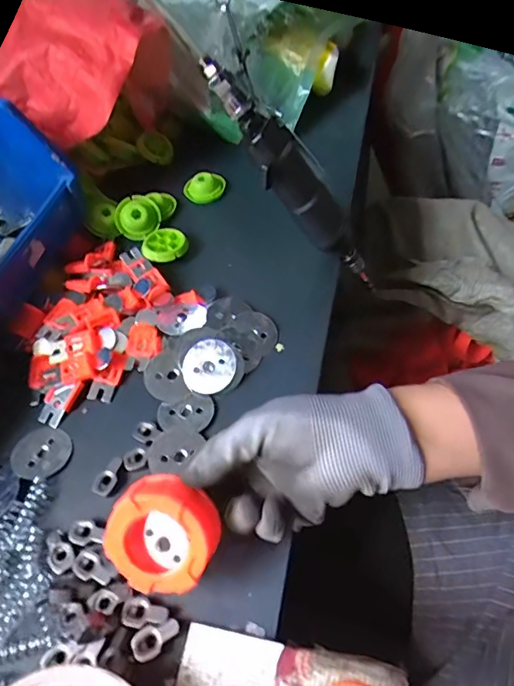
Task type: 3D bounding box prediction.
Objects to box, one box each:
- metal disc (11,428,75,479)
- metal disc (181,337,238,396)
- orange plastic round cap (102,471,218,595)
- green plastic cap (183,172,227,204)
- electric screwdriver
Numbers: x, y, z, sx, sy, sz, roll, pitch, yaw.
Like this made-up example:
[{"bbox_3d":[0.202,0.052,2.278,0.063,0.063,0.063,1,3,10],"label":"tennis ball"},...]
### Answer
[{"bbox_3d":[-0.177,0.089,0.396,0.046,0.004,0.044,-1,50,2],"label":"metal disc"},{"bbox_3d":[-0.040,0.020,0.417,0.046,0.005,0.047,-3,66,7],"label":"metal disc"},{"bbox_3d":[-0.057,0.118,0.298,0.065,0.029,0.065,1,100,8],"label":"orange plastic round cap"},{"bbox_3d":[-0.062,-0.184,0.577,0.049,0.018,0.039,-13,53,-2],"label":"green plastic cap"},{"bbox_3d":[0.042,-0.137,0.436,0.035,0.256,0.044,-17,48,33],"label":"electric screwdriver"}]

